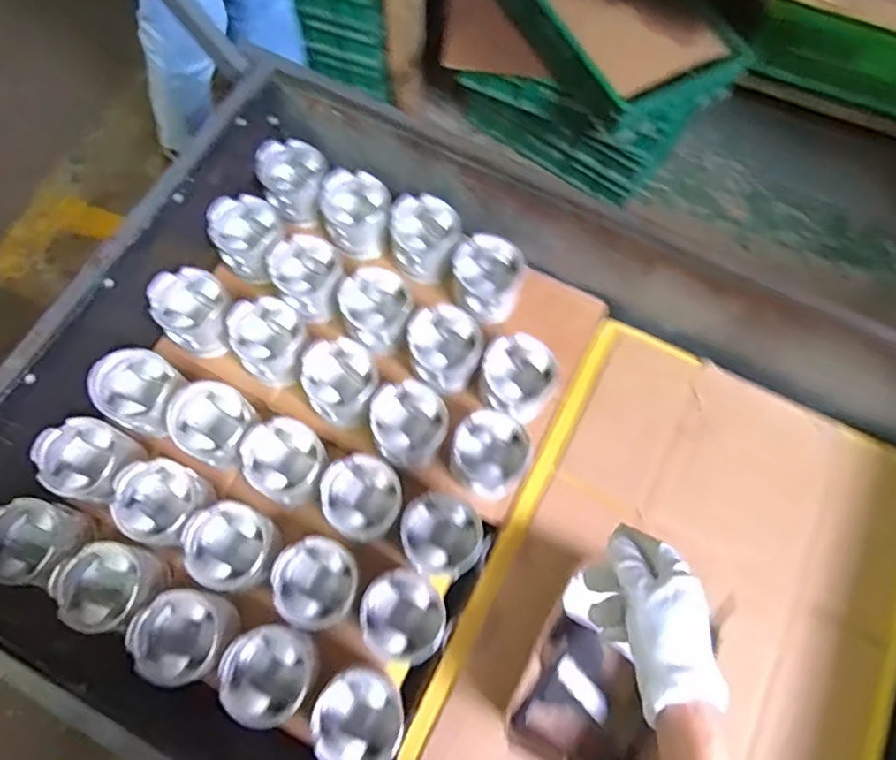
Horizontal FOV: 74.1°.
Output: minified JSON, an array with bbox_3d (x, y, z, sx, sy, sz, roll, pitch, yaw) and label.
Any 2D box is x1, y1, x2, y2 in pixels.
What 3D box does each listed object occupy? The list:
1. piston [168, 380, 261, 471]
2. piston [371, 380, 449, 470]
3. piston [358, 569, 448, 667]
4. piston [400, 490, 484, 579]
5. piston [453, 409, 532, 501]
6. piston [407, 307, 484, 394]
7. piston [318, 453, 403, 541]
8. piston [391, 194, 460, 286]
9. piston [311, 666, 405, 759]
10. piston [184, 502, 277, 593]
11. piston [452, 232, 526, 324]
[{"bbox_3d":[-0.280,0.054,0.726,0.099,0.061,0.093,31,72,9],"label":"piston"},{"bbox_3d":[-0.048,0.058,0.742,0.095,0.073,0.089,1,71,-2],"label":"piston"},{"bbox_3d":[-0.051,0.266,0.671,0.094,0.081,0.090,1,71,-2],"label":"piston"},{"bbox_3d":[-0.009,0.184,0.710,0.090,0.070,0.098,-26,74,-11],"label":"piston"},{"bbox_3d":[0.053,0.094,0.737,0.094,0.076,0.093,1,71,-2],"label":"piston"},{"bbox_3d":[-0.006,-0.039,0.772,0.092,0.060,0.102,13,71,2],"label":"piston"},{"bbox_3d":[-0.103,0.142,0.711,0.093,0.070,0.089,1,71,-2],"label":"piston"},{"bbox_3d":[-0.032,-0.193,0.834,0.092,0.070,0.102,2,71,-2],"label":"piston"},{"bbox_3d":[-0.095,0.361,0.637,0.091,0.074,0.090,1,71,-2],"label":"piston"},{"bbox_3d":[-0.247,0.191,0.683,0.090,0.067,0.090,1,71,-2],"label":"piston"},{"bbox_3d":[0.053,-0.135,0.810,0.094,0.059,0.111,3,70,-1],"label":"piston"}]

